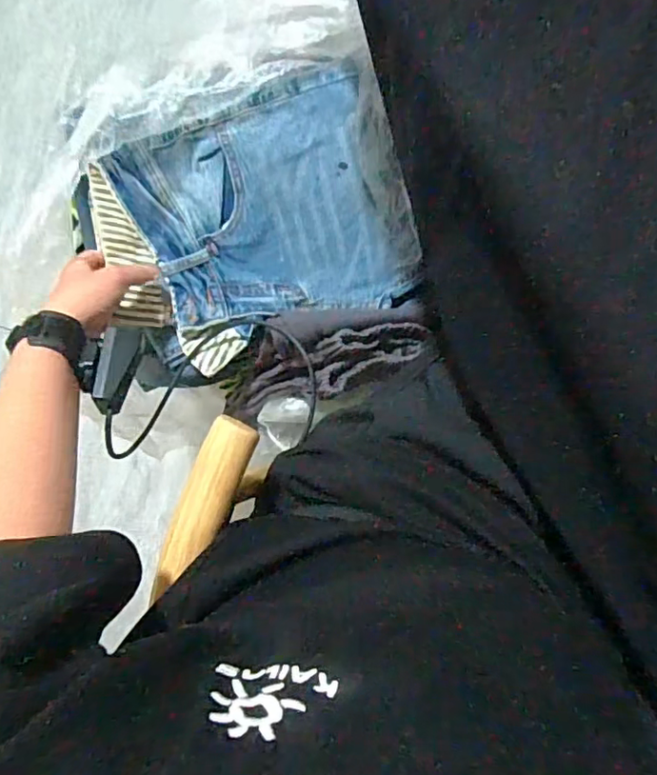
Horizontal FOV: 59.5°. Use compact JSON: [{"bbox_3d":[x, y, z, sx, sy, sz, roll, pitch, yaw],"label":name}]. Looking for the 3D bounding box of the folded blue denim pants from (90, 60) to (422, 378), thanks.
[{"bbox_3d":[-0.074,-0.163,0.588,0.290,0.065,0.228,-21,86,6],"label":"folded blue denim pants"}]

